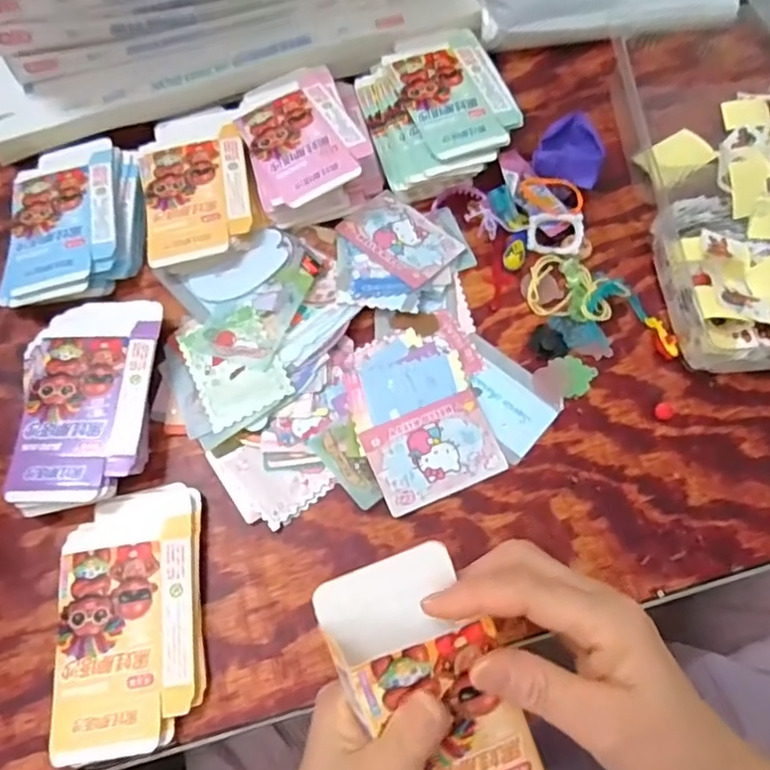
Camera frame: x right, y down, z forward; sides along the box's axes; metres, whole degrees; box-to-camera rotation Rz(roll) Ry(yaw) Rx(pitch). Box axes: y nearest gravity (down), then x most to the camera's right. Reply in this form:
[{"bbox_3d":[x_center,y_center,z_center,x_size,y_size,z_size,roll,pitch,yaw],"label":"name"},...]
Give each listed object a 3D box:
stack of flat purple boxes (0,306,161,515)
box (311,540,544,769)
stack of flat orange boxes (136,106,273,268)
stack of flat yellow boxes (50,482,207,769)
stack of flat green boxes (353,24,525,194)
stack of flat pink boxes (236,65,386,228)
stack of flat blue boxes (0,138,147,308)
[{"bbox_3d":[-0.212,0.013,0.432,0.092,0.032,0.151,-1,68,2],"label":"stack of flat purple boxes"},{"bbox_3d":[0.027,0.149,0.270,0.066,0.022,0.149,-26,95,-8],"label":"box"},{"bbox_3d":[-0.156,-0.170,0.502,0.091,0.012,0.151,-16,68,-4],"label":"stack of flat orange boxes"},{"bbox_3d":[-0.160,0.146,0.384,0.088,0.017,0.155,-9,68,-1],"label":"stack of flat yellow boxes"},{"bbox_3d":[0.044,-0.242,0.525,0.121,0.034,0.161,-17,68,-4],"label":"stack of flat green boxes"},{"bbox_3d":[-0.066,-0.206,0.510,0.105,0.037,0.154,-13,68,-3],"label":"stack of flat pink boxes"},{"bbox_3d":[-0.254,-0.135,0.499,0.105,0.031,0.152,-10,68,-1],"label":"stack of flat blue boxes"}]

